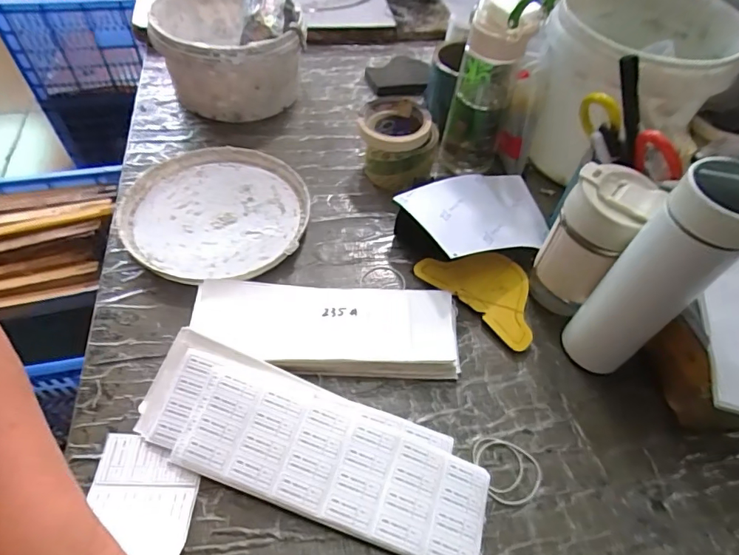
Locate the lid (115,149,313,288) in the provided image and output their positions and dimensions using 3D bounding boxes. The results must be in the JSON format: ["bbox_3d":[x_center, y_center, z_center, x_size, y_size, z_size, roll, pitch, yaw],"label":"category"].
[{"bbox_3d":[-0.185,-0.080,0.571,0.213,0.021,0.206,2,53,-3],"label":"lid"}]

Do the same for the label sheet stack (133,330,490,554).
[{"bbox_3d":[-0.049,0.143,0.403,0.302,0.028,0.100,18,54,9],"label":"label sheet stack"}]

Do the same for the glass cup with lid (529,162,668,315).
[{"bbox_3d":[0.220,-0.035,0.480,0.073,0.153,0.069,2,53,-3],"label":"glass cup with lid"}]

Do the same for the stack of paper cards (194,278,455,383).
[{"bbox_3d":[-0.043,0.051,0.476,0.258,0.027,0.089,3,53,-3],"label":"stack of paper cards"}]

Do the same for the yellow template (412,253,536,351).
[{"bbox_3d":[0.134,0.008,0.529,0.143,0.007,0.088,39,64,23],"label":"yellow template"}]

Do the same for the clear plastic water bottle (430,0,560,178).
[{"bbox_3d":[0.146,-0.232,0.586,0.084,0.244,0.084,14,53,6],"label":"clear plastic water bottle"}]

